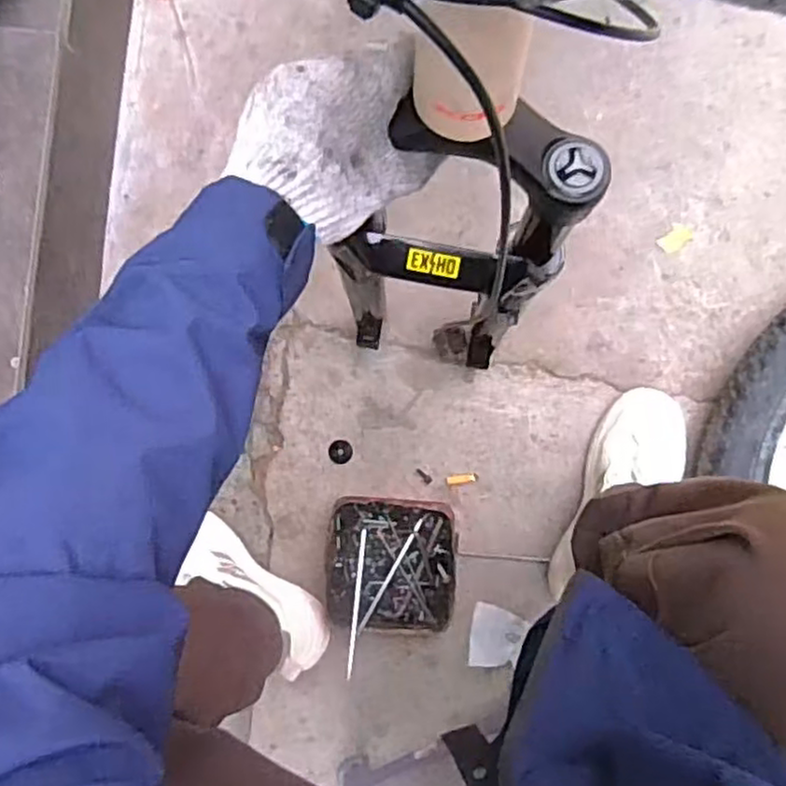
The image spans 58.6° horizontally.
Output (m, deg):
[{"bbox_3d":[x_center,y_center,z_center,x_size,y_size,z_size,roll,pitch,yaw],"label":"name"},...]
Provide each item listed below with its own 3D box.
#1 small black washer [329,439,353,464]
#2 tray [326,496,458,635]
[{"bbox_3d":[-0.068,0.077,0.905,0.030,0.004,0.030,0,90,6],"label":"small black washer"},{"bbox_3d":[-0.004,0.214,0.882,0.162,0.045,0.164,1,90,6],"label":"tray"}]

